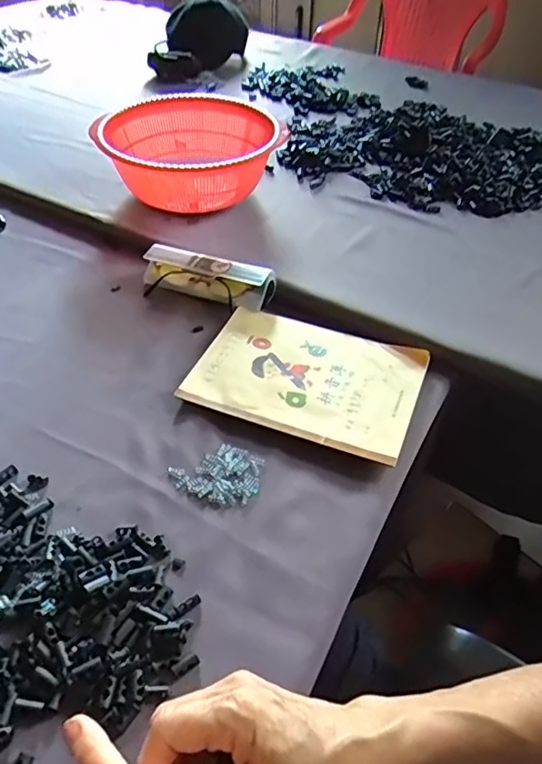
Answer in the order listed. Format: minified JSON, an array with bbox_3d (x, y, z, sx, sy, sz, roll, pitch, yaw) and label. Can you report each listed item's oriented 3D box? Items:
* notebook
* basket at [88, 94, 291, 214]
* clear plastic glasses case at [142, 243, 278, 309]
[{"bbox_3d":[0.038,-0.012,0.532,0.203,0.014,0.159,17,48,15],"label":"notebook"},{"bbox_3d":[-0.113,-0.306,0.748,0.223,0.093,0.192,-21,50,-20],"label":"basket"},{"bbox_3d":[-0.073,-0.119,0.614,0.153,0.035,0.037,20,49,18],"label":"clear plastic glasses case"}]

